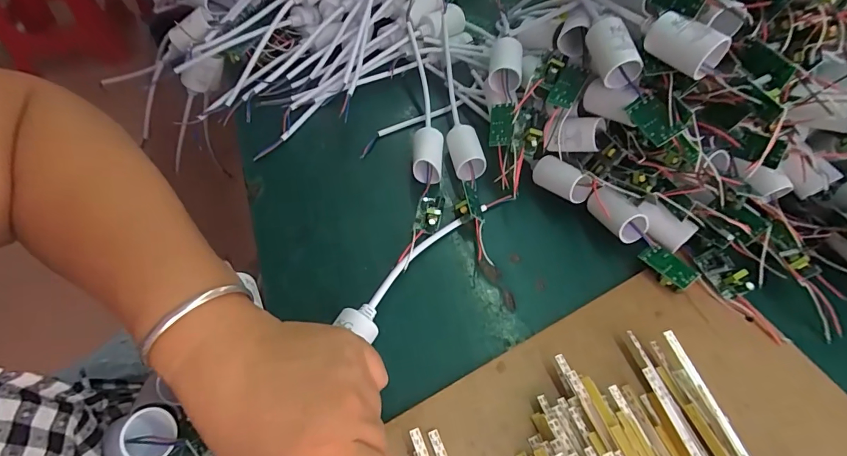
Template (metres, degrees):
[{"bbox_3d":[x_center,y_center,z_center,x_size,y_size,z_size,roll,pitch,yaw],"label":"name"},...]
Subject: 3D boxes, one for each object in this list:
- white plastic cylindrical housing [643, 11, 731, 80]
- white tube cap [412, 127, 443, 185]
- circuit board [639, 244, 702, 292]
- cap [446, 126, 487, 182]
[{"bbox_3d":[0.172,-0.122,0.273,0.024,0.027,0.045,-29,61,-19],"label":"white plastic cylindrical housing"},{"bbox_3d":[0.004,-0.065,0.369,0.026,0.028,0.047,1,56,0],"label":"white tube cap"},{"bbox_3d":[0.185,0.030,0.317,0.021,0.014,0.038,-37,59,-9],"label":"circuit board"},{"bbox_3d":[0.039,-0.067,0.371,0.029,0.025,0.053,-5,56,-5],"label":"cap"}]

